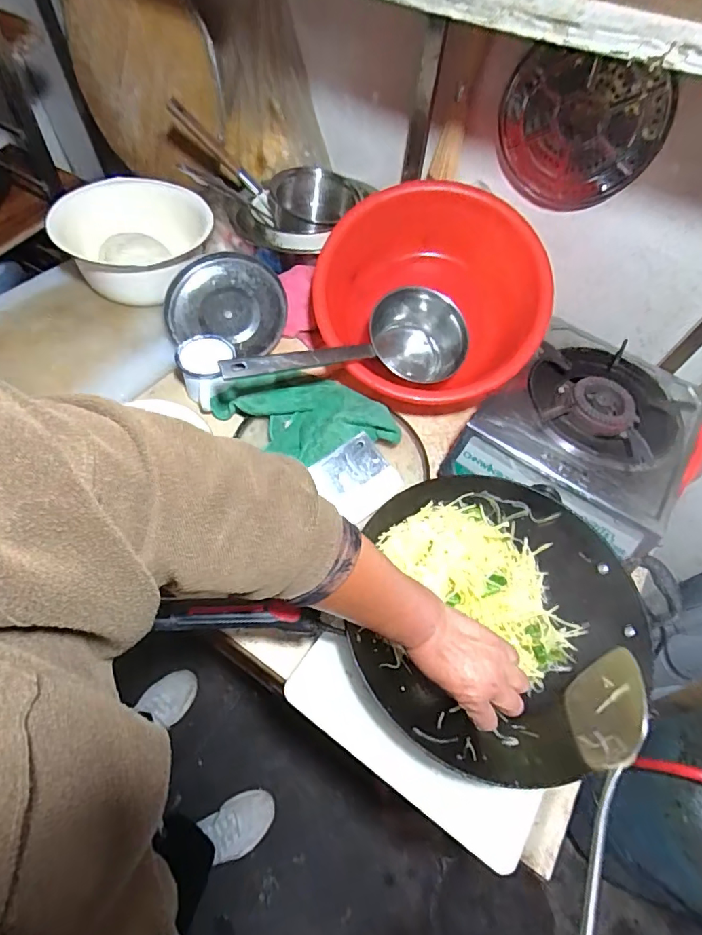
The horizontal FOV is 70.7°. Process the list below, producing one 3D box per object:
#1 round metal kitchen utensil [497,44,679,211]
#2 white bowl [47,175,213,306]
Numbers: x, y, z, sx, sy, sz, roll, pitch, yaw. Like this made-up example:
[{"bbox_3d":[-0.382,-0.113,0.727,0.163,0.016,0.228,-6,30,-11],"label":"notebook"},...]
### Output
[{"bbox_3d":[0.330,-0.491,0.739,0.226,0.202,0.039,28,61,12],"label":"round metal kitchen utensil"},{"bbox_3d":[-0.389,-0.412,0.900,0.242,0.108,0.248,2,59,-3],"label":"white bowl"}]

